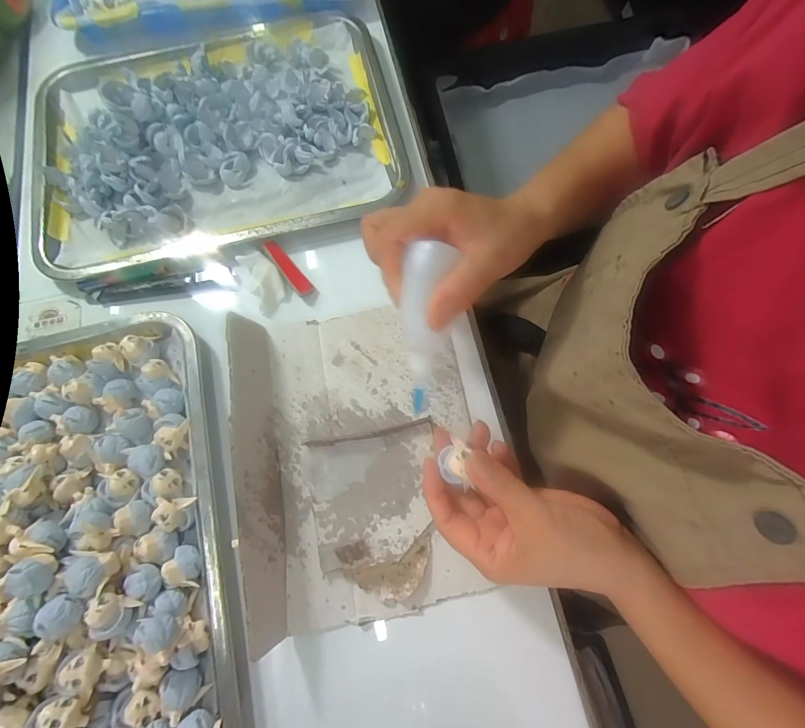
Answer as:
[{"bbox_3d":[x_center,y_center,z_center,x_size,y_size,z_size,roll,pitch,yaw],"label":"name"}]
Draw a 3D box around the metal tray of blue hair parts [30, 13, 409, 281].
[{"bbox_3d":[-0.181,-0.231,0.387,0.336,0.033,0.252,-12,73,-3],"label":"metal tray of blue hair parts"}]

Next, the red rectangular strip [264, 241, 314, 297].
[{"bbox_3d":[-0.103,-0.086,0.363,0.015,0.011,0.058,-38,76,-10],"label":"red rectangular strip"}]

